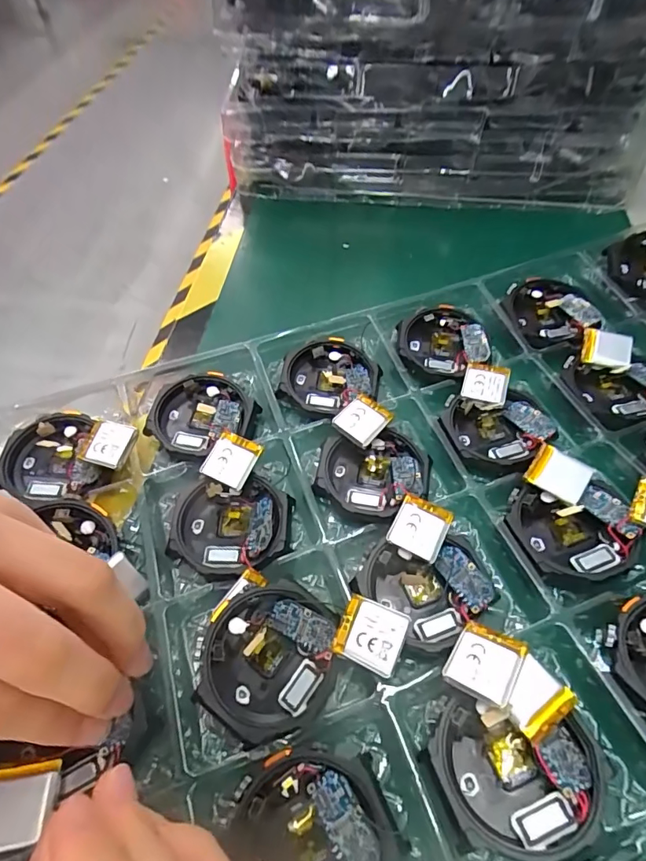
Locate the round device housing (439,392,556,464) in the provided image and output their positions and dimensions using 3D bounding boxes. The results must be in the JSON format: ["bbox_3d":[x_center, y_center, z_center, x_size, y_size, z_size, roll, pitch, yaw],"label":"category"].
[{"bbox_3d":[0.085,-0.002,0.229,0.047,0.010,0.039,-2,56,-1],"label":"round device housing"}]

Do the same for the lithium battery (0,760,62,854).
[{"bbox_3d":[-0.095,0.116,0.145,0.019,0.005,0.021,-7,56,-5],"label":"lithium battery"}]

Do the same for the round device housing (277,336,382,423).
[{"bbox_3d":[0.004,-0.027,0.251,0.050,0.015,0.048,0,56,0],"label":"round device housing"}]

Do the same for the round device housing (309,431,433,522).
[{"bbox_3d":[0.024,0.019,0.217,0.051,0.014,0.046,4,56,3],"label":"round device housing"}]

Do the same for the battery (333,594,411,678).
[{"bbox_3d":[0.017,0.072,0.164,0.022,0.004,0.021,14,64,22],"label":"battery"}]

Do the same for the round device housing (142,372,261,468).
[{"bbox_3d":[-0.062,-0.009,0.237,0.053,0.014,0.048,-26,59,-17],"label":"round device housing"}]

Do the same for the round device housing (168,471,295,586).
[{"bbox_3d":[-0.041,0.043,0.205,0.051,0.015,0.046,0,56,0],"label":"round device housing"}]

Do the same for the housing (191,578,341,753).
[{"bbox_3d":[-0.020,0.082,0.170,0.045,0.009,0.050,27,60,17],"label":"housing"}]

